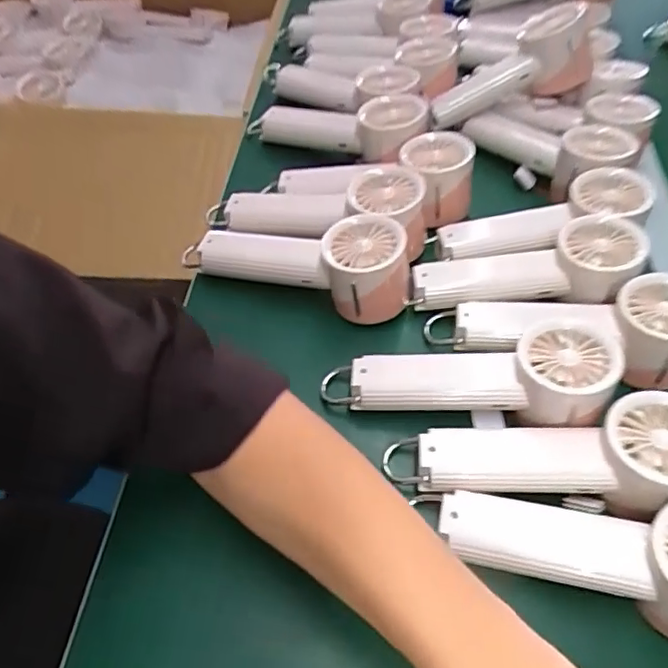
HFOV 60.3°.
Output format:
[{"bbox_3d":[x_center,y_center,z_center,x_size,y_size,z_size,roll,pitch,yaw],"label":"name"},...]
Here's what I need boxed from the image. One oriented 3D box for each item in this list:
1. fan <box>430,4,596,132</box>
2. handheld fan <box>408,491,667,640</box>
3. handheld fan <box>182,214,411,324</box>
[{"bbox_3d":[0.172,-0.259,0.574,0.170,0.060,0.069,-25,55,10],"label":"fan"},{"bbox_3d":[0.145,0.125,0.328,0.177,0.045,0.060,3,52,21],"label":"handheld fan"},{"bbox_3d":[-0.034,-0.053,0.467,0.183,0.070,0.060,6,53,18],"label":"handheld fan"}]

